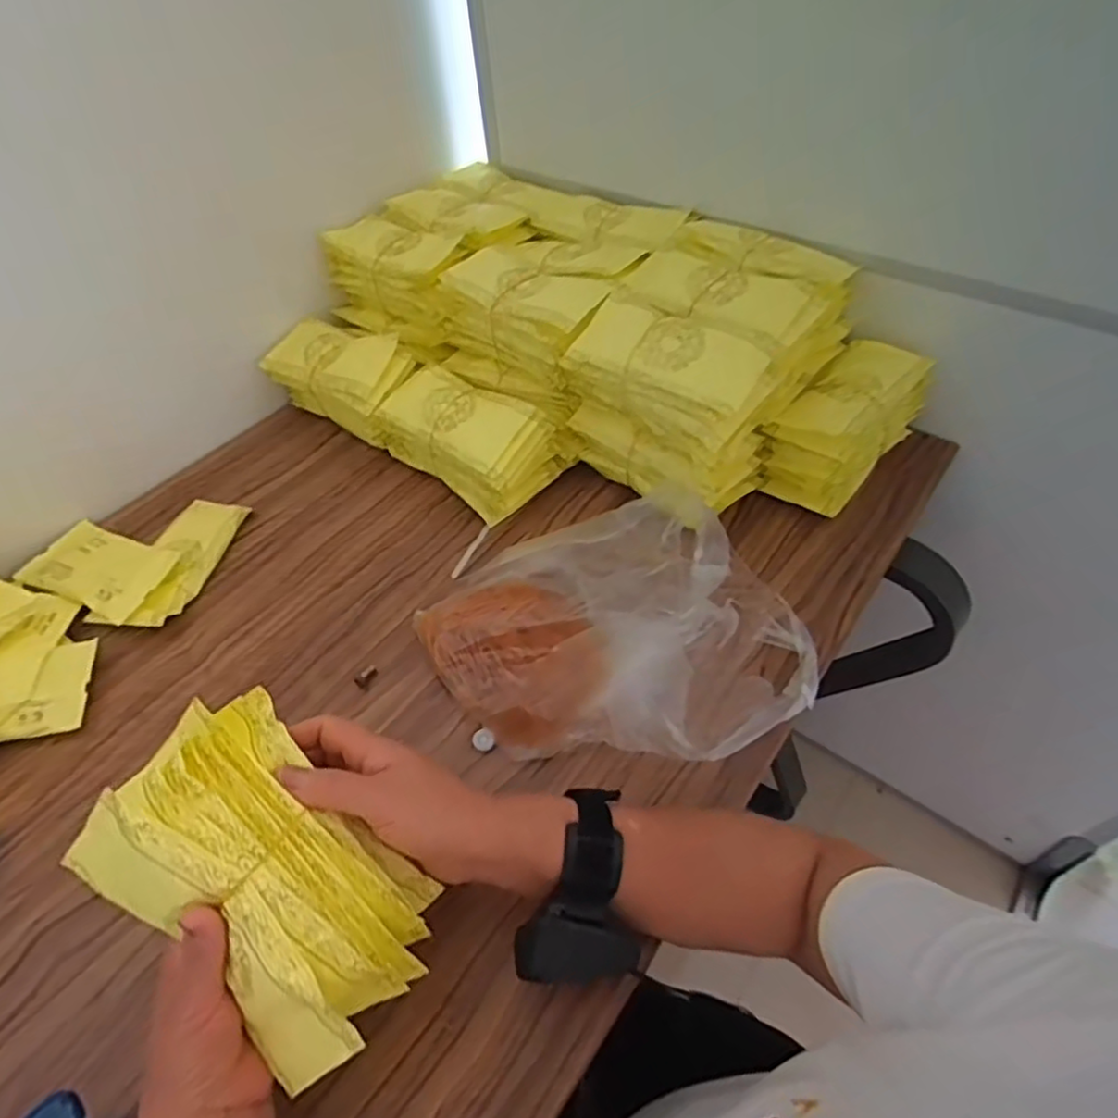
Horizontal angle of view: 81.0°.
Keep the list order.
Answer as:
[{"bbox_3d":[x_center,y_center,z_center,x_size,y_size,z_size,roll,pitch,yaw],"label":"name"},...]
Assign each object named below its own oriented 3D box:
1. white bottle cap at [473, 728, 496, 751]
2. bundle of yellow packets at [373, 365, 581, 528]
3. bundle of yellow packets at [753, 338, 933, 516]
[{"bbox_3d":[-0.059,0.142,0.515,0.017,0.010,0.016,-3,49,4],"label":"white bottle cap"},{"bbox_3d":[-0.092,-0.132,0.694,0.174,0.083,0.106,33,59,28],"label":"bundle of yellow packets"},{"bbox_3d":[0.288,-0.138,0.657,0.089,0.089,0.174,34,59,28],"label":"bundle of yellow packets"}]

